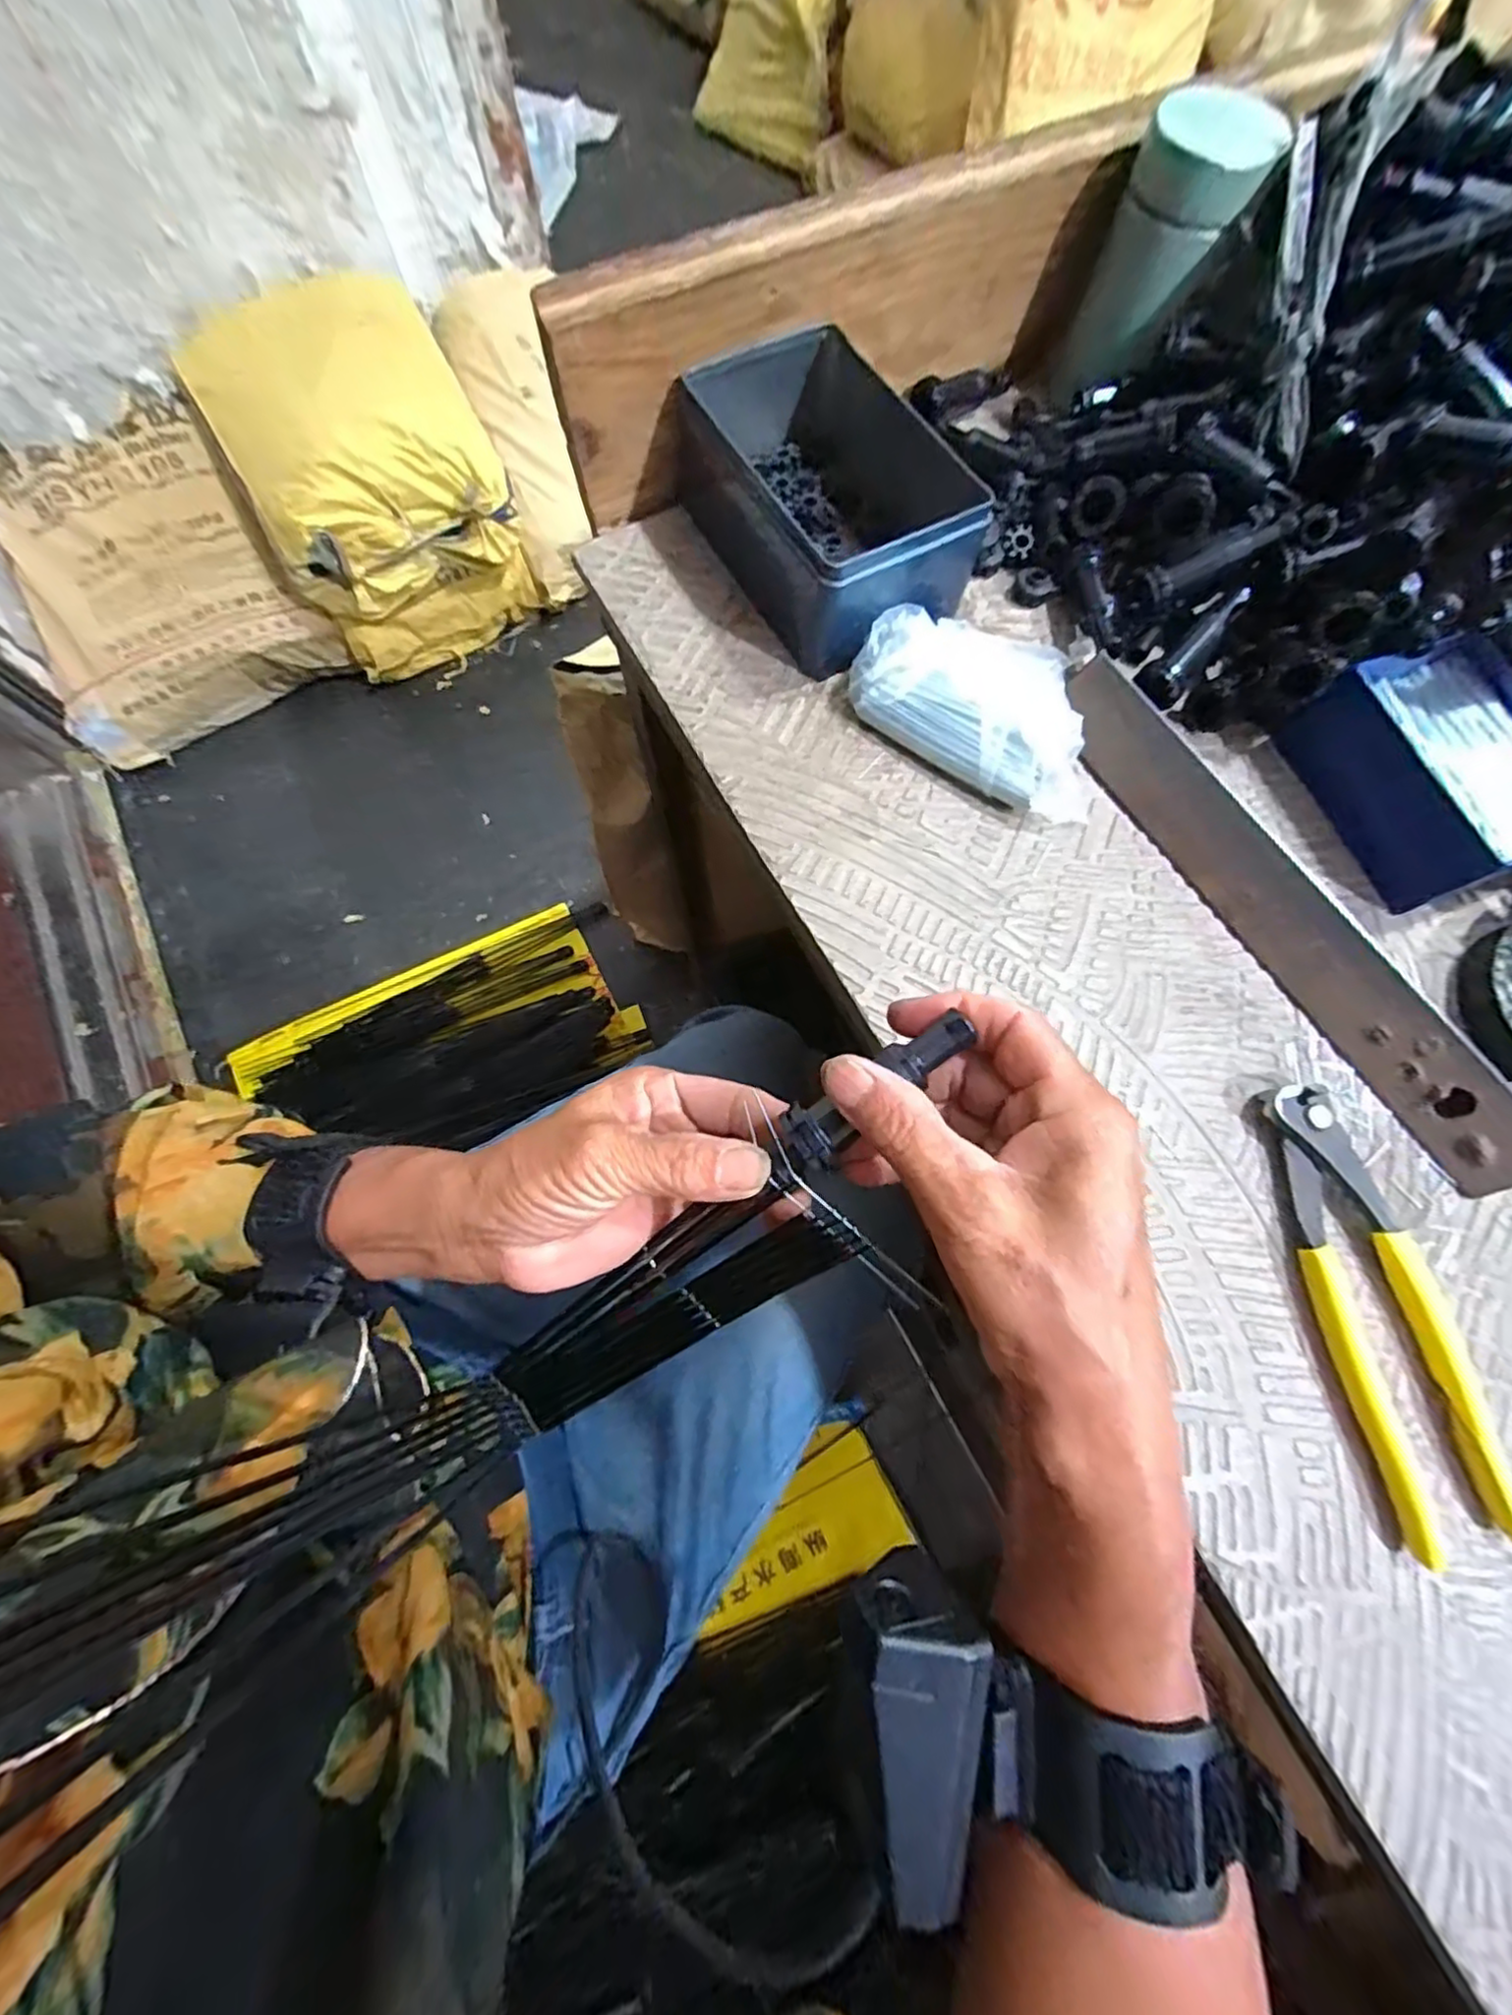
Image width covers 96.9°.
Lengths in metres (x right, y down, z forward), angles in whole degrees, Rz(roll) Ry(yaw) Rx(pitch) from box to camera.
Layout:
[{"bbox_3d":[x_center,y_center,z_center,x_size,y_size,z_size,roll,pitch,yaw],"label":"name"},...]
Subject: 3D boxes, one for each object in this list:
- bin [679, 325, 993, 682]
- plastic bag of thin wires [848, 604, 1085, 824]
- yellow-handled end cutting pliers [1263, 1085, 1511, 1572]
[{"bbox_3d":[0.037,-0.265,0.349,0.112,0.057,0.158,-24,75,-7],"label":"bin"},{"bbox_3d":[0.112,-0.146,0.327,0.131,0.033,0.068,37,77,10],"label":"plastic bag of thin wires"},{"bbox_3d":[0.246,0.114,0.260,0.054,0.014,0.164,-7,74,-3],"label":"yellow-handled end cutting pliers"}]

